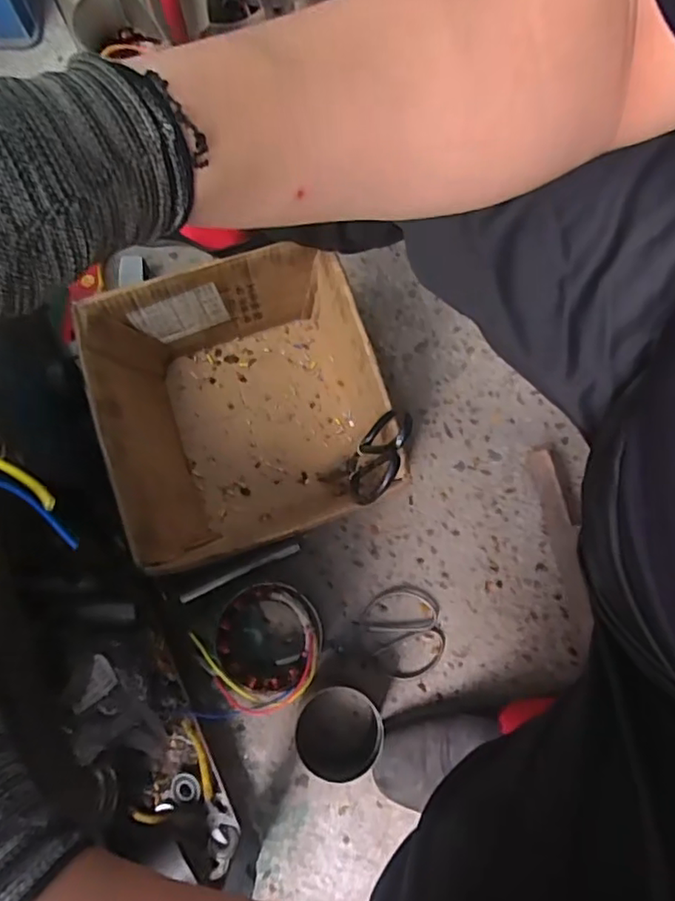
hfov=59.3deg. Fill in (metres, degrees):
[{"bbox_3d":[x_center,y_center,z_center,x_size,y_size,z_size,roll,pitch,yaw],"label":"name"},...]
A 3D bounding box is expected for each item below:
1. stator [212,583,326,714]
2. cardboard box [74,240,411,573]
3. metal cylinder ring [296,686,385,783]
[{"bbox_3d":[-0.079,0.221,0.668,0.121,0.052,0.141,3,77,0],"label":"stator"},{"bbox_3d":[-0.101,-0.043,0.683,0.288,0.151,0.291,-19,78,-5],"label":"cardboard box"},{"bbox_3d":[0.002,0.302,0.646,0.092,0.084,0.083,5,77,0],"label":"metal cylinder ring"}]

